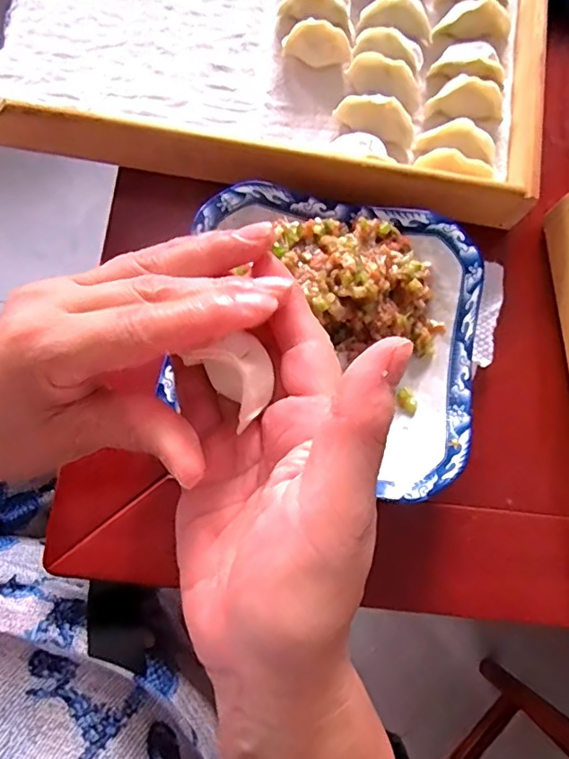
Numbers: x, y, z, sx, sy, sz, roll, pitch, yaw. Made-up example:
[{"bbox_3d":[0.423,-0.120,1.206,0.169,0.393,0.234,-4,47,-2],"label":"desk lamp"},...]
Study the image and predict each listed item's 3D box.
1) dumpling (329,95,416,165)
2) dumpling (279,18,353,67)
[{"bbox_3d":[0.066,-0.182,0.376,0.057,0.026,0.023,34,82,3],"label":"dumpling"},{"bbox_3d":[0.023,-0.240,0.384,0.049,0.029,0.015,13,81,0],"label":"dumpling"}]

